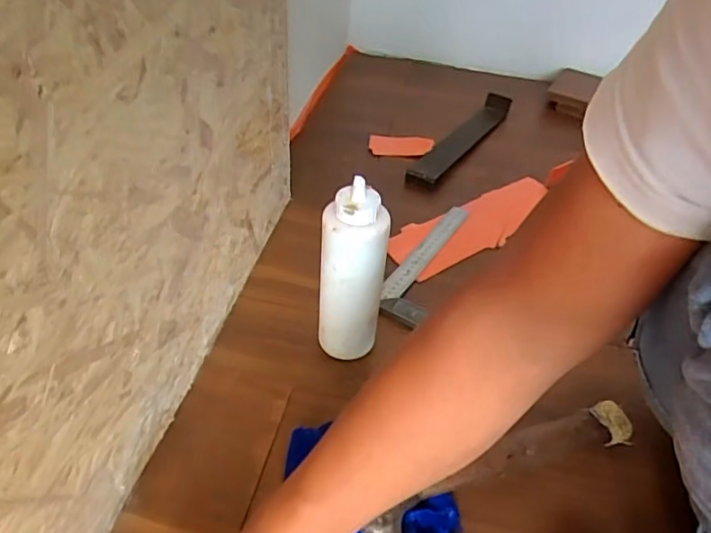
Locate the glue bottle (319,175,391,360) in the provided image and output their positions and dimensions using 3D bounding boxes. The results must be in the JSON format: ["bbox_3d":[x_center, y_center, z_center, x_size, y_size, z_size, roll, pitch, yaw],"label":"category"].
[{"bbox_3d":[-0.003,0.016,0.524,0.060,0.200,0.050,8,42,4],"label":"glue bottle"}]

